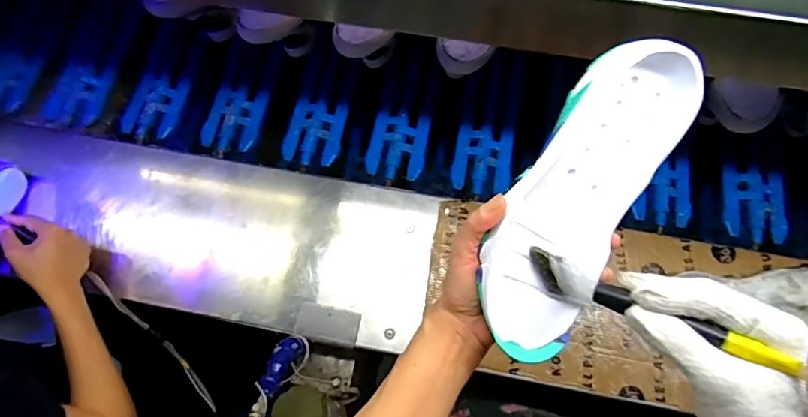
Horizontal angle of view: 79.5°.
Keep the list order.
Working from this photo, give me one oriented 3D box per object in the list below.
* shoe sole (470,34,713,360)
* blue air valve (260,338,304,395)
[{"bbox_3d":[0.128,-0.005,0.359,0.085,0.037,0.236,28,99,9],"label":"shoe sole"},{"bbox_3d":[-0.149,0.190,0.594,0.026,0.095,0.025,14,111,5],"label":"blue air valve"}]

